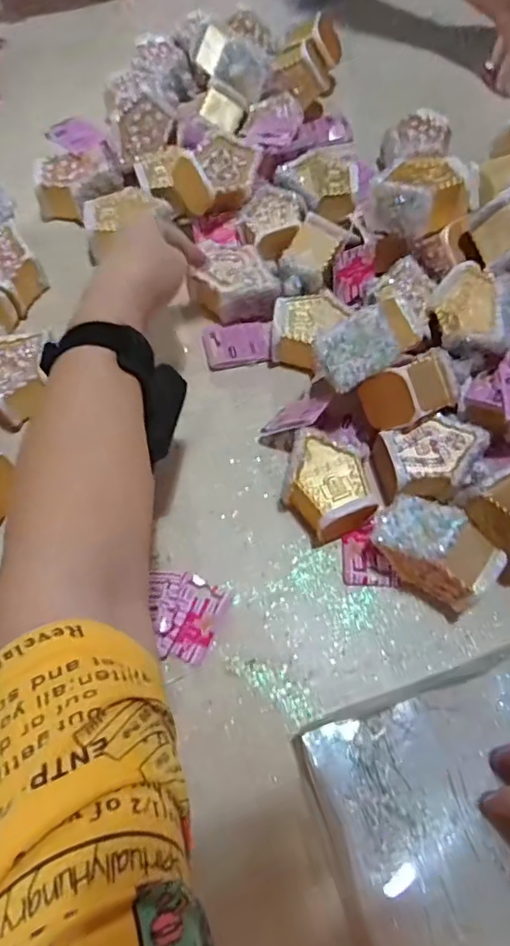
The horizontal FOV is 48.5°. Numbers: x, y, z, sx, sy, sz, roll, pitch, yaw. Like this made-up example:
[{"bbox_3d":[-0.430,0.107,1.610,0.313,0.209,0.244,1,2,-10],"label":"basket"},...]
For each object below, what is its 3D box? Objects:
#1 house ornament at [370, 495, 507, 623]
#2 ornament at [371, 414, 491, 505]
[{"bbox_3d":[0.133,0.056,0.421,0.089,0.070,0.054,31,70,14],"label":"house ornament"},{"bbox_3d":[0.144,-0.008,0.461,0.085,0.042,0.064,-11,66,-4],"label":"ornament"}]

